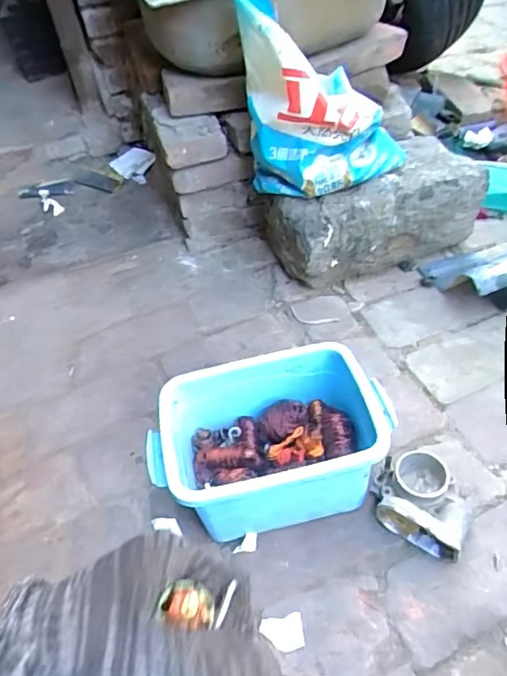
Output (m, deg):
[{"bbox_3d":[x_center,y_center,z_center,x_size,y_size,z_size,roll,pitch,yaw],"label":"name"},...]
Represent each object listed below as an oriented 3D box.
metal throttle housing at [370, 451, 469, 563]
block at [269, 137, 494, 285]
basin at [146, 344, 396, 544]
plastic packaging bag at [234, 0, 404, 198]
[{"bbox_3d":[0.214,0.206,0.677,0.120,0.063,0.098,25,55,27],"label":"metal throttle housing"},{"bbox_3d":[0.223,-0.223,0.987,0.350,0.186,0.154,-19,48,-10],"label":"block"},{"bbox_3d":[0.025,0.140,0.709,0.305,0.155,0.194,-9,47,-1],"label":"basin"},{"bbox_3d":[0.108,-0.371,0.838,0.252,0.253,0.144,4,48,10],"label":"plastic packaging bag"}]

